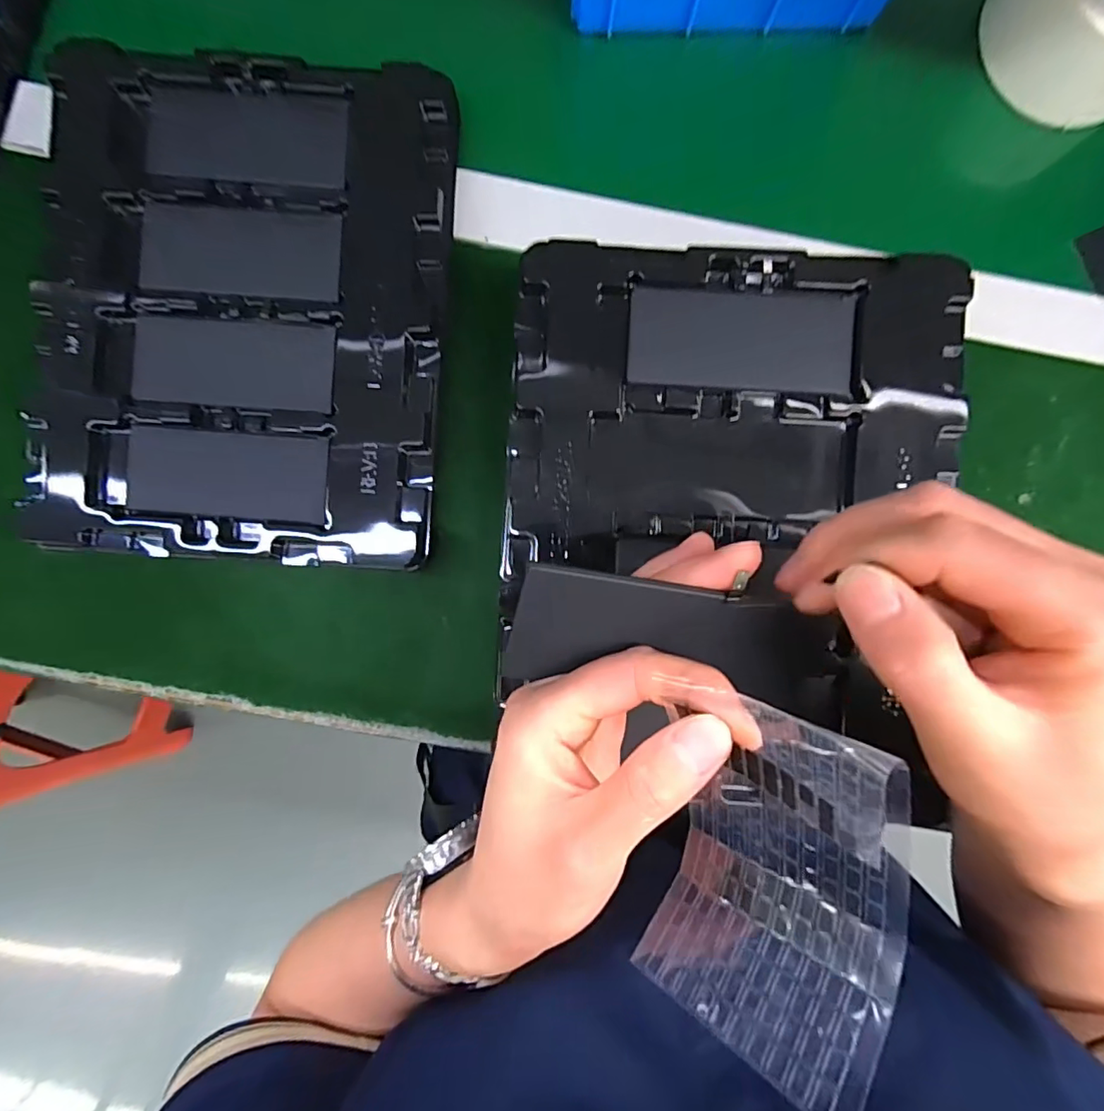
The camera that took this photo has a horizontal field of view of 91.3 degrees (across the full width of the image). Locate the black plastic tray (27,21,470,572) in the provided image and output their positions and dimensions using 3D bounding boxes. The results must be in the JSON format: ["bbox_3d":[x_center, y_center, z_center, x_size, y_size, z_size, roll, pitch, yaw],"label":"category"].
[{"bbox_3d":[-0.169,-0.134,0.303,0.213,0.023,0.270,4,91,-1],"label":"black plastic tray"}]

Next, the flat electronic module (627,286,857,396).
[{"bbox_3d":[0.093,-0.107,0.267,0.108,0.008,0.050,4,91,-1],"label":"flat electronic module"}]

